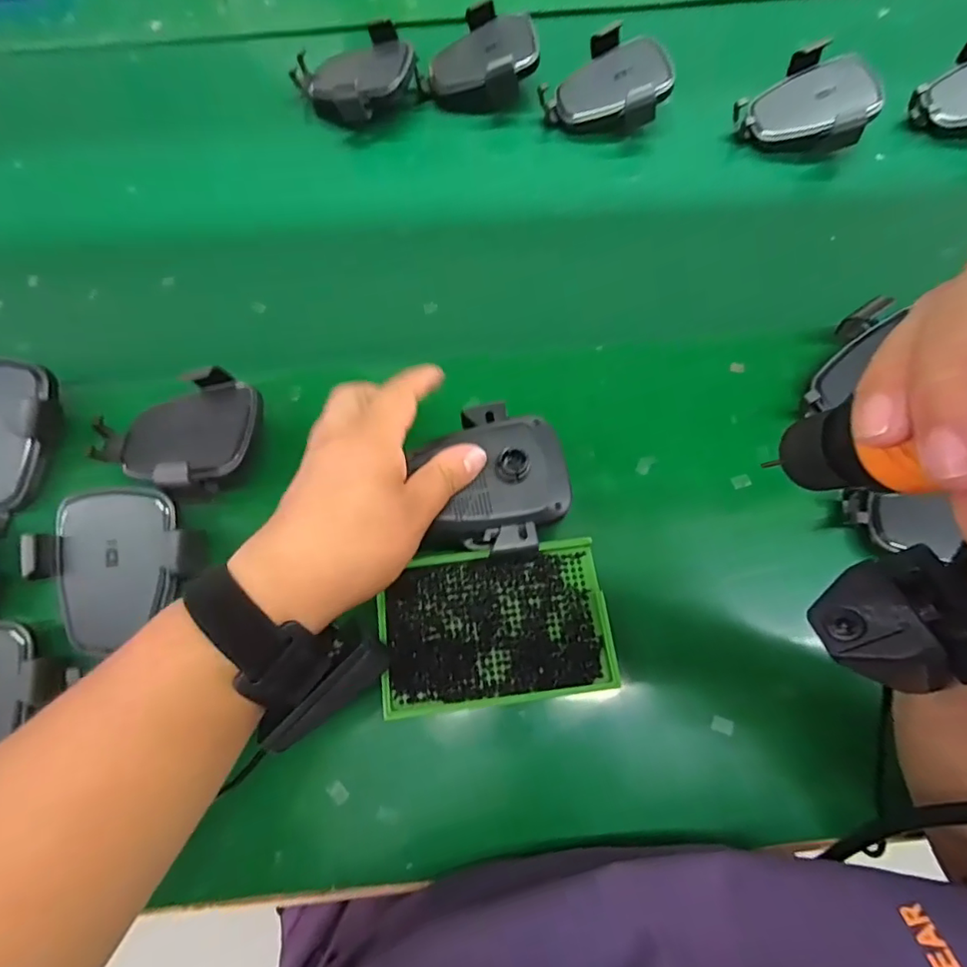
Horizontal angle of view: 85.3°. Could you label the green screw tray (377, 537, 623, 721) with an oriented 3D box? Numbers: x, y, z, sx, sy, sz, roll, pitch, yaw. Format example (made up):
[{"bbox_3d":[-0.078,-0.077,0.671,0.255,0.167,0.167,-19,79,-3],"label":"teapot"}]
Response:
[{"bbox_3d":[0.007,0.086,0.324,0.135,0.016,0.090,-7,72,-2],"label":"green screw tray"}]

